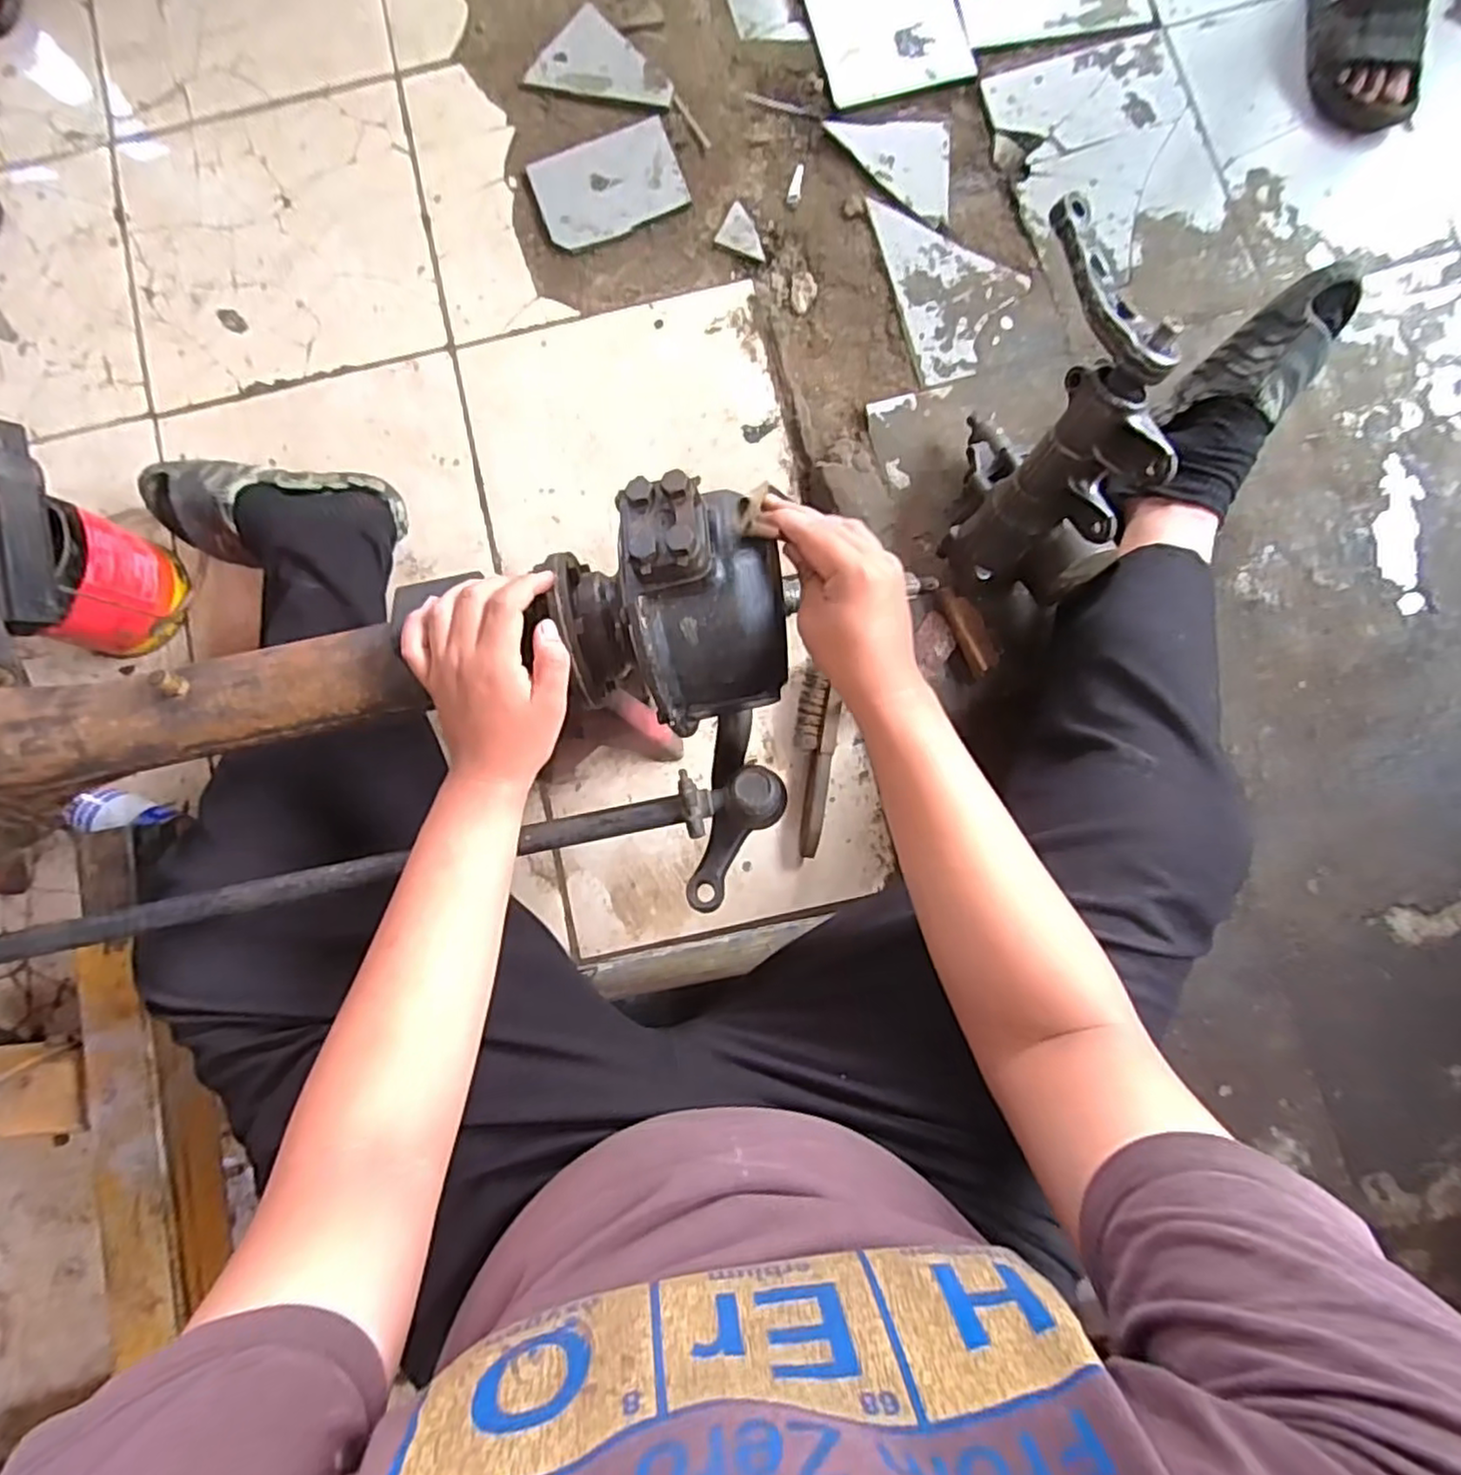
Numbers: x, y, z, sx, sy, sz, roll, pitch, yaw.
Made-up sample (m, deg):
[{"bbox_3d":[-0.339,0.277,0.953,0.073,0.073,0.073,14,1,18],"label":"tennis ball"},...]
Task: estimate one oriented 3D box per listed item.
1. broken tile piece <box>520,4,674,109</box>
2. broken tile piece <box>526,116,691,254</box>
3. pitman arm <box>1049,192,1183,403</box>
[{"bbox_3d":[-0.167,-0.871,0.914,0.173,0.008,0.127,39,88,4],"label":"broken tile piece"},{"bbox_3d":[-0.160,-0.725,0.909,0.186,0.016,0.135,-19,86,0],"label":"broken tile piece"},{"bbox_3d":[0.318,-0.375,0.580,0.040,0.036,0.177,-20,86,0],"label":"pitman arm"}]

